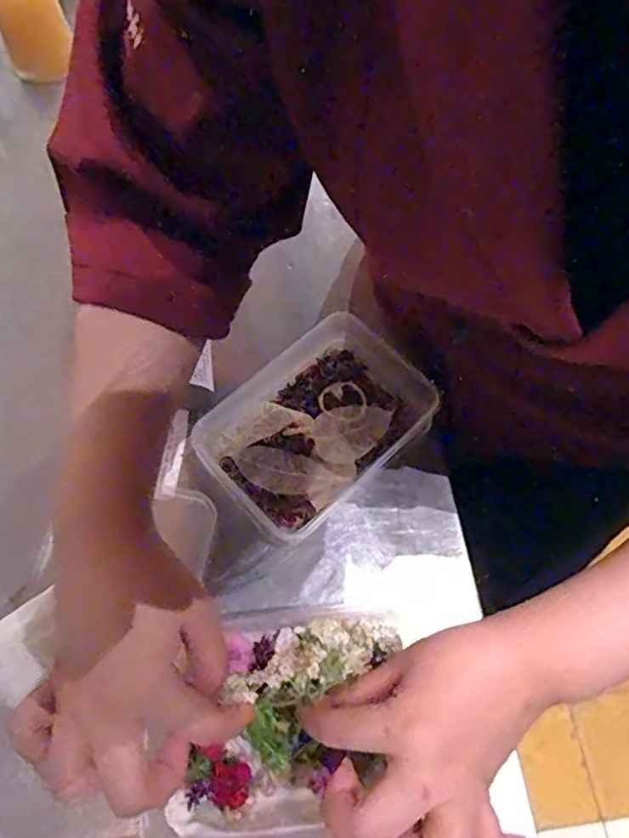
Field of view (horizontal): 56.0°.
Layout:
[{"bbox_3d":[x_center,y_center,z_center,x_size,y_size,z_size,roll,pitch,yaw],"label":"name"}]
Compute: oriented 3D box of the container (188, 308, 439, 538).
[{"bbox_3d":[0.002,-0.003,0.482,0.177,0.044,0.139,-38,70,-18],"label":"container"}]

